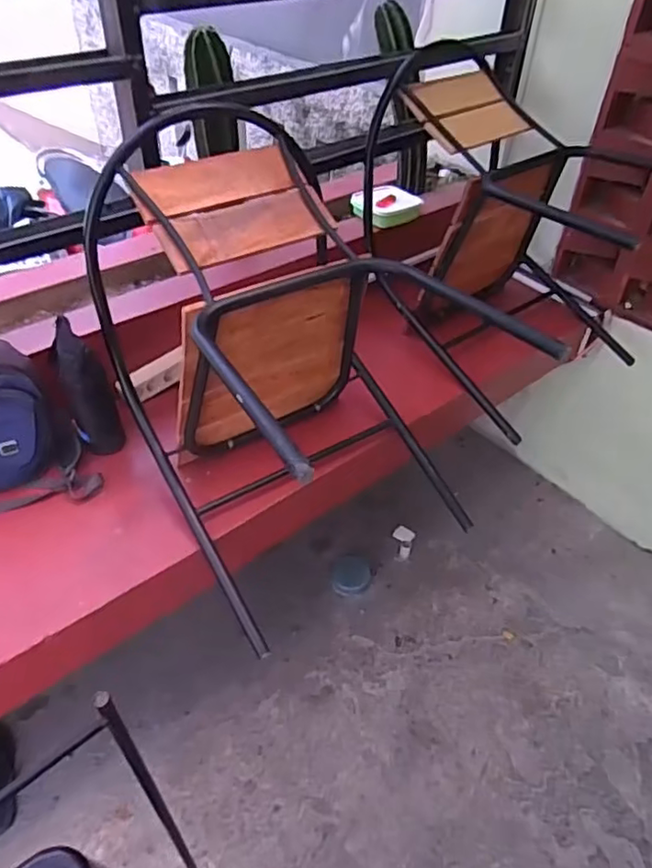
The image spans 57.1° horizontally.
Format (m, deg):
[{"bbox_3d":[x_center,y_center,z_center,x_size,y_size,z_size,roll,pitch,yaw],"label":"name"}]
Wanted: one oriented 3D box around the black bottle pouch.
[{"bbox_3d":[-0.471,-0.093,1.183,0.078,0.259,0.093,-17,47,-19],"label":"black bottle pouch"}]

